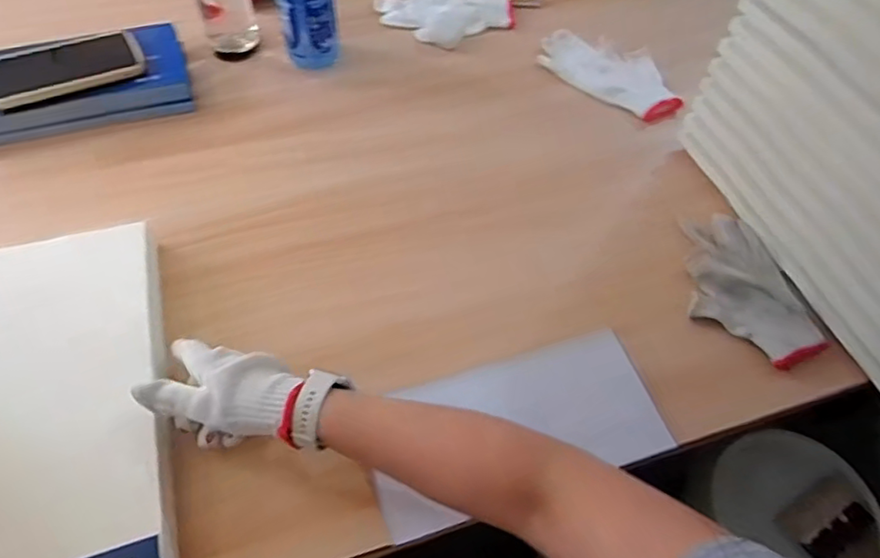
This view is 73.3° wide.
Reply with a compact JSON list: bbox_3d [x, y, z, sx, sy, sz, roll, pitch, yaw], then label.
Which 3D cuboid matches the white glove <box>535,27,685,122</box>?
[{"bbox_3d":[0.231,-0.283,0.809,0.207,0.033,0.088,33,61,17],"label":"white glove"}]

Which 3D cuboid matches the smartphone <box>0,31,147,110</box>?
[{"bbox_3d":[-0.443,-0.251,0.697,0.168,0.010,0.080,-21,71,-18],"label":"smartphone"}]

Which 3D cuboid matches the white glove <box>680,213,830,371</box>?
[{"bbox_3d":[0.318,0.006,0.624,0.109,0.029,0.187,-12,58,-11],"label":"white glove"}]

